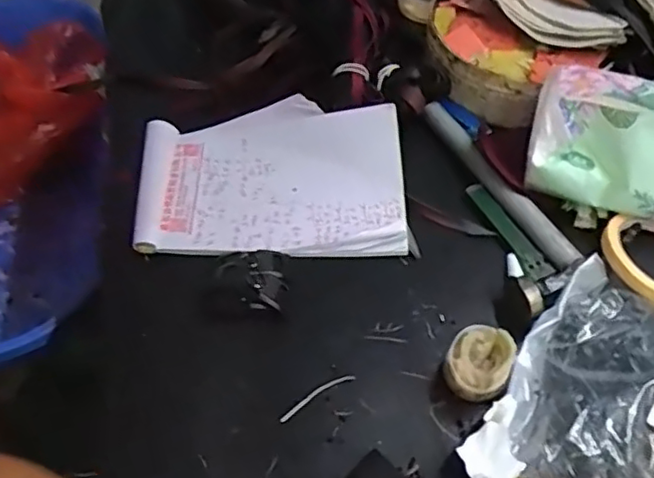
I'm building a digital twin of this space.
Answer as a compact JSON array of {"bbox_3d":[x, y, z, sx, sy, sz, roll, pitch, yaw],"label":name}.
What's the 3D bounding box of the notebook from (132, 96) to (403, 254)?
[{"bbox_3d":[-0.048,-0.055,0.531,0.221,0.044,0.143,0,52,1],"label":"notebook"}]

